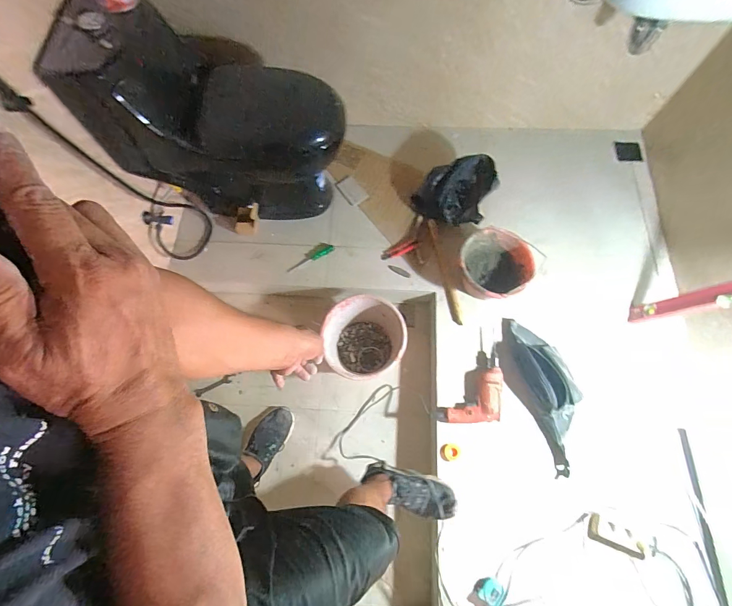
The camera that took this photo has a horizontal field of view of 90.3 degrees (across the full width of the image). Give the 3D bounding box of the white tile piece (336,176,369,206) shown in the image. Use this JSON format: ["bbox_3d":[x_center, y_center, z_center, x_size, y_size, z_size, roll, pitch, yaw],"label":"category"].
[{"bbox_3d":[-0.060,-0.462,1.501,0.084,0.013,0.134,-36,73,-10],"label":"white tile piece"}]

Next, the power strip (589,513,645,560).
[{"bbox_3d":[0.720,0.668,1.043,0.151,0.031,0.067,19,72,9],"label":"power strip"}]

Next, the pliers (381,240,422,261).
[{"bbox_3d":[0.132,-0.207,1.399,0.157,0.007,0.054,-21,68,5],"label":"pliers"}]

